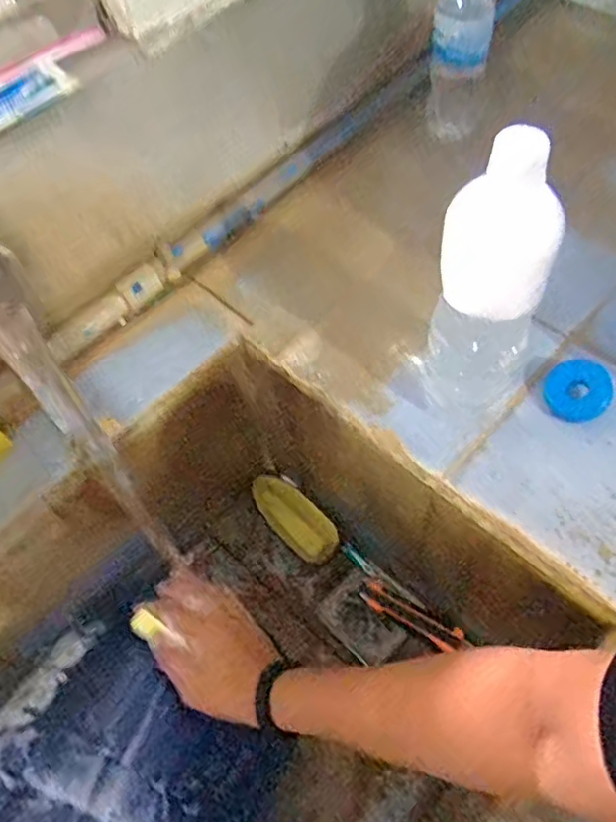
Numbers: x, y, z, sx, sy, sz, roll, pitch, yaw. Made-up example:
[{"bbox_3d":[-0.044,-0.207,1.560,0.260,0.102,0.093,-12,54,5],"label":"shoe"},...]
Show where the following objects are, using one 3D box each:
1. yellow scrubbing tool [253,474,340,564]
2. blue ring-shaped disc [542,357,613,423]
[{"bbox_3d":[-0.019,0.124,0.772,0.060,0.042,0.137,-39,64,-18],"label":"yellow scrubbing tool"},{"bbox_3d":[0.242,-0.019,0.557,0.055,0.005,0.055,3,95,29],"label":"blue ring-shaped disc"}]

